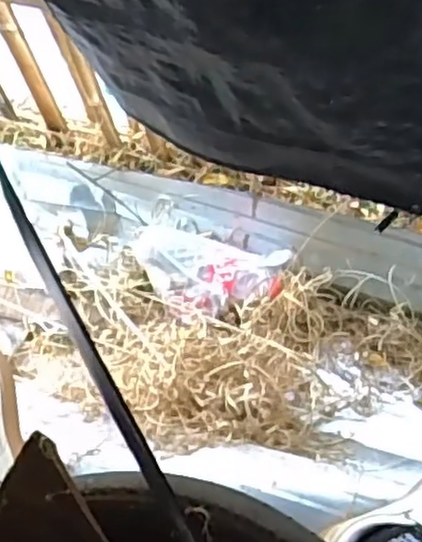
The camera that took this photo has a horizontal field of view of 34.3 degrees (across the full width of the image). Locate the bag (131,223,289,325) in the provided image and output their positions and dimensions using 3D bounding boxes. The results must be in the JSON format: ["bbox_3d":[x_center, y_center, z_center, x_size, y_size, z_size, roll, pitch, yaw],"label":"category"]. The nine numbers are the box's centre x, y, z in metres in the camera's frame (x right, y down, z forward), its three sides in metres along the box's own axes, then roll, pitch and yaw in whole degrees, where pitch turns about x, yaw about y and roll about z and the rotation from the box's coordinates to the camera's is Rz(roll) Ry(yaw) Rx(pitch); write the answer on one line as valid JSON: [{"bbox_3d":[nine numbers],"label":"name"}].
[{"bbox_3d":[-0.010,0.009,1.044,0.239,0.057,0.121,8,68,5],"label":"bag"}]

